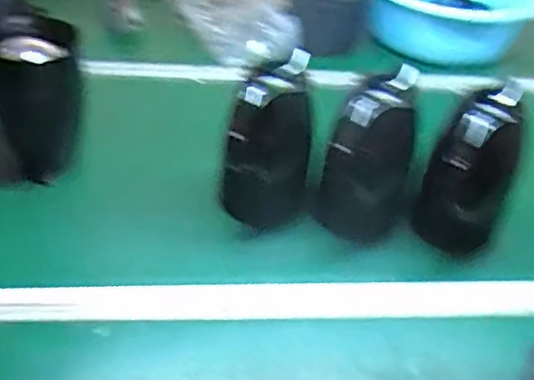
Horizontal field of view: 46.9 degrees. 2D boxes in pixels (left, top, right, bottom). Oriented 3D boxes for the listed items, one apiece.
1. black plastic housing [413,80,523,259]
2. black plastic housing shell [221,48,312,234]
[{"bbox_3d":[0.269,-0.027,0.793,0.093,0.191,0.115,26,42,22],"label":"black plastic housing"},{"bbox_3d":[0.005,-0.054,0.813,0.119,0.209,0.119,3,38,-5],"label":"black plastic housing shell"}]

